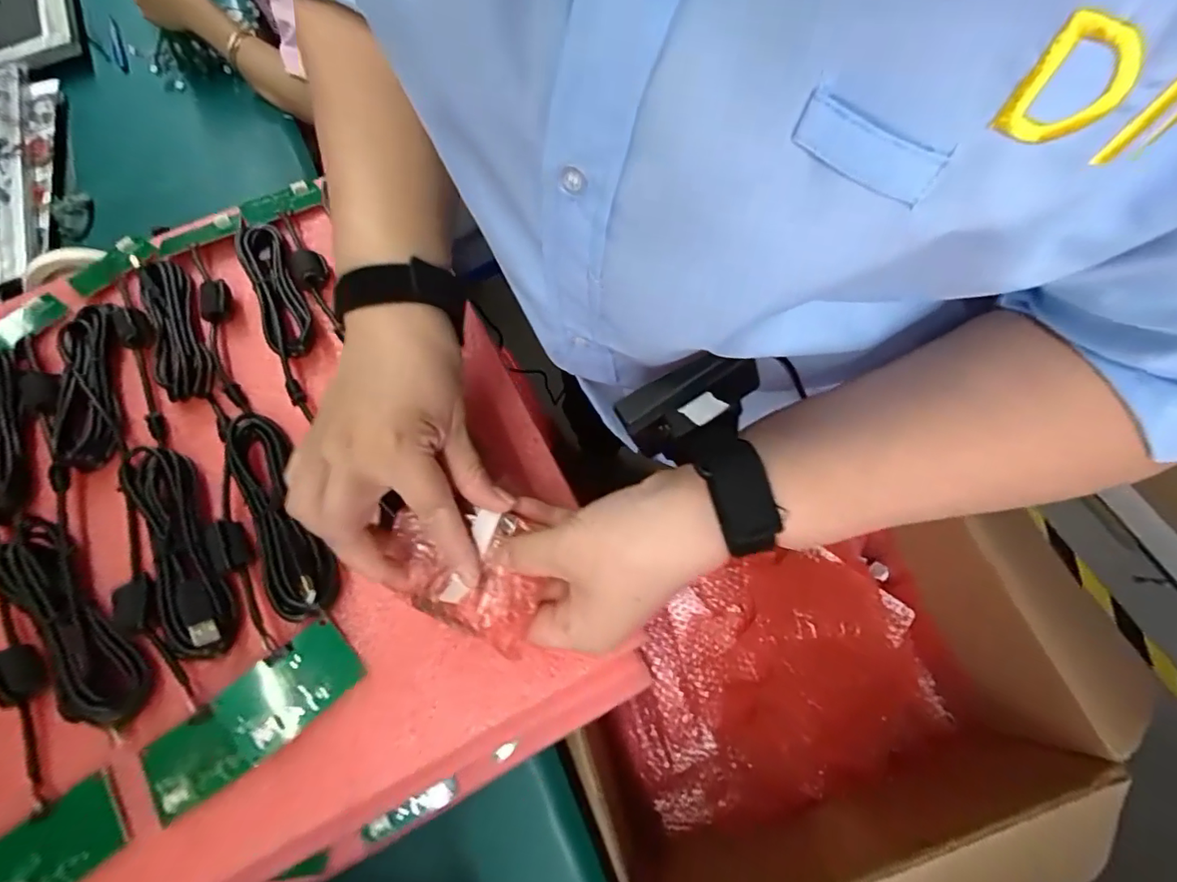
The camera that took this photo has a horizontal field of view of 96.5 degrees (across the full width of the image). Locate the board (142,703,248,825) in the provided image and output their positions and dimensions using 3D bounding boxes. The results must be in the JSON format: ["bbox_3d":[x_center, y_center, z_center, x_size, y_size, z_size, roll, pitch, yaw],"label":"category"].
[{"bbox_3d":[-0.221,0.179,0.293,0.048,0.006,0.043,-35,70,-12],"label":"board"}]

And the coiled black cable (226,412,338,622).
[{"bbox_3d":[-0.199,0.042,0.336,0.040,0.016,0.147,-28,69,-9],"label":"coiled black cable"}]

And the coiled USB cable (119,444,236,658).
[{"bbox_3d":[-0.261,0.064,0.330,0.038,0.024,0.150,-28,69,-9],"label":"coiled USB cable"}]

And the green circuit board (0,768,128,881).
[{"bbox_3d":[-0.285,0.218,0.279,0.071,0.006,0.040,-36,70,-12],"label":"green circuit board"}]

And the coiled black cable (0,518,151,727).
[{"bbox_3d":[-0.318,0.106,0.313,0.043,0.022,0.155,-43,72,-14],"label":"coiled black cable"}]

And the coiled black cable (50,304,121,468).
[{"bbox_3d":[-0.371,-0.044,0.387,0.038,0.019,0.142,-19,68,-5],"label":"coiled black cable"}]

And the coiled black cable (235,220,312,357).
[{"bbox_3d":[-0.252,-0.125,0.418,0.036,0.011,0.149,-26,68,-8],"label":"coiled black cable"}]

